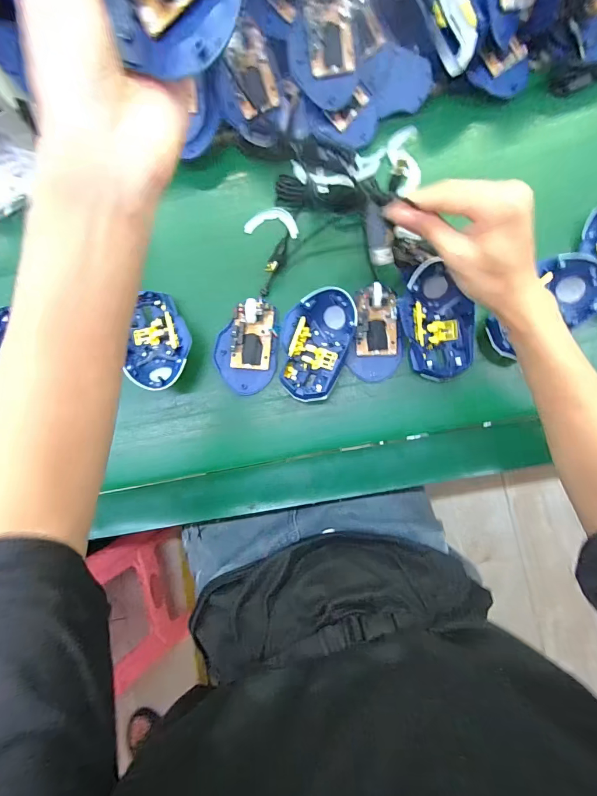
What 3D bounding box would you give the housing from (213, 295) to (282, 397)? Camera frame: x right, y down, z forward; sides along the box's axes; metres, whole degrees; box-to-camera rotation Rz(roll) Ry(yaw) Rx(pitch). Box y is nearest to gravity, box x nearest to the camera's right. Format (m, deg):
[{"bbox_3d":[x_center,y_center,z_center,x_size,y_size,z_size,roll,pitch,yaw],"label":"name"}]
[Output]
[{"bbox_3d":[-0.061,-0.060,0.429,0.072,0.031,0.103,5,81,4],"label":"housing"}]

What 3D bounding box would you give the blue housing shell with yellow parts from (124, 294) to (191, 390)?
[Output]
[{"bbox_3d":[-0.160,-0.064,0.432,0.077,0.037,0.115,-3,81,2],"label":"blue housing shell with yellow parts"}]

